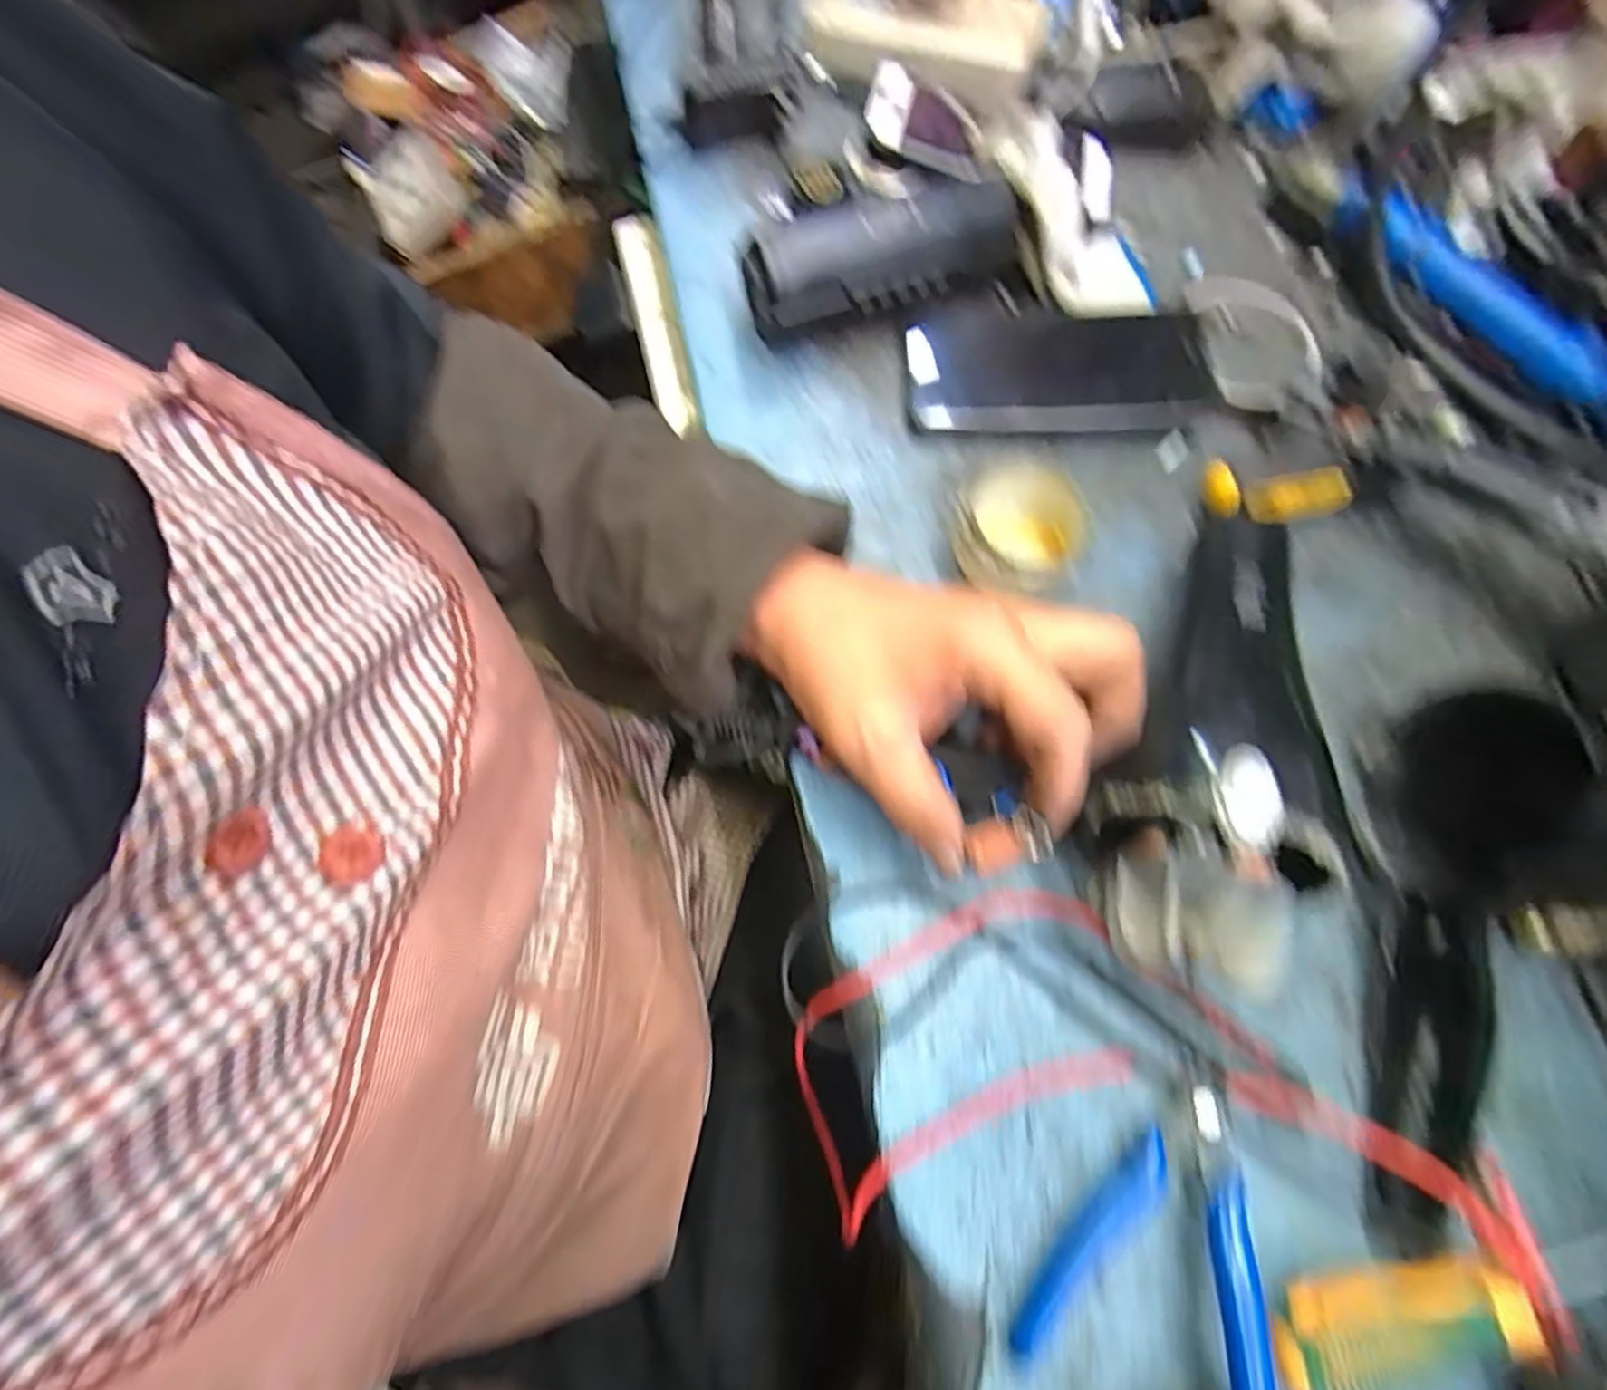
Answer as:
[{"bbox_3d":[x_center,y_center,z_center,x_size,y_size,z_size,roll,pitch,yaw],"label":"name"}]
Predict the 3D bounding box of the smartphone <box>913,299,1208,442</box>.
[{"bbox_3d":[0.137,-0.180,0.394,0.156,0.014,0.087,0,69,4],"label":"smartphone"}]

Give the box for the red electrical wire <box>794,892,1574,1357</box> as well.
[{"bbox_3d":[0.131,0.145,0.272,0.265,0.027,0.126,6,70,1],"label":"red electrical wire"}]

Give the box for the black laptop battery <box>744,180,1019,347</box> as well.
[{"bbox_3d":[0.044,-0.242,0.400,0.152,0.050,0.051,-22,72,-10],"label":"black laptop battery"}]

